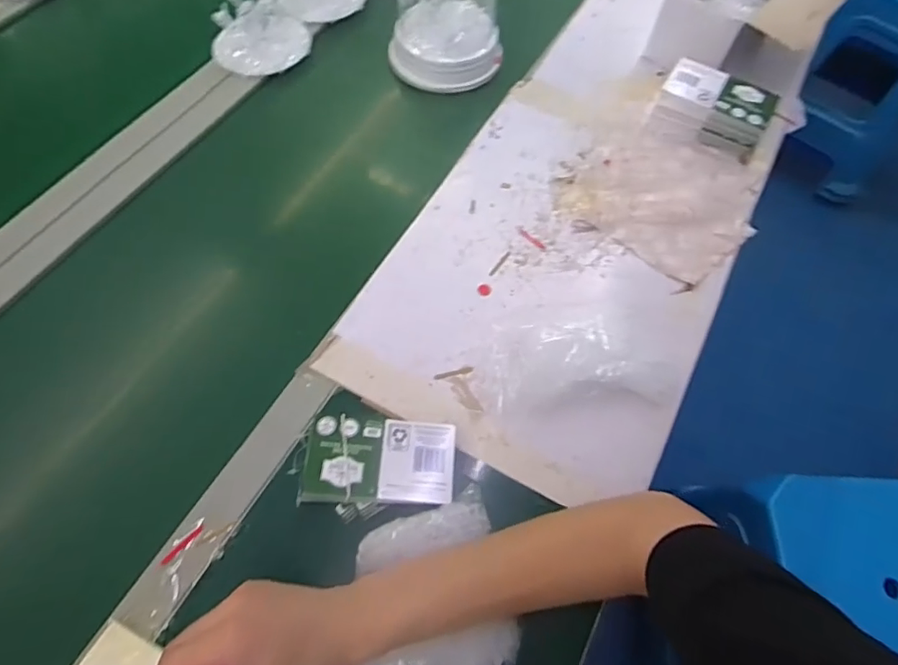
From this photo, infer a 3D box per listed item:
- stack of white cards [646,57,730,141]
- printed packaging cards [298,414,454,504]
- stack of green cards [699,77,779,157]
[{"bbox_3d":[0.301,-0.291,0.697,0.070,0.056,0.071,25,65,10],"label":"stack of white cards"},{"bbox_3d":[-0.061,0.114,0.479,0.129,0.022,0.074,3,63,-1],"label":"printed packaging cards"},{"bbox_3d":[0.367,-0.272,0.690,0.072,0.055,0.067,27,65,11],"label":"stack of green cards"}]

